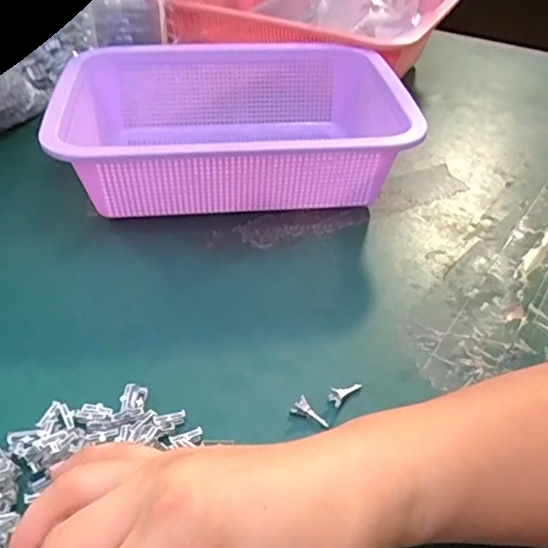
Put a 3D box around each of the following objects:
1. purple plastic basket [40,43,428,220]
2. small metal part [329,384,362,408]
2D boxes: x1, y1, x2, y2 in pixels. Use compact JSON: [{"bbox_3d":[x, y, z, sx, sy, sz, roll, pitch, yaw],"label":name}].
[{"bbox_3d":[-0.033,-0.119,0.468,0.255,0.077,0.178,0,41,-5],"label":"purple plastic basket"},{"bbox_3d":[0.039,0.063,0.315,0.020,0.007,0.009,-31,52,-34],"label":"small metal part"}]

